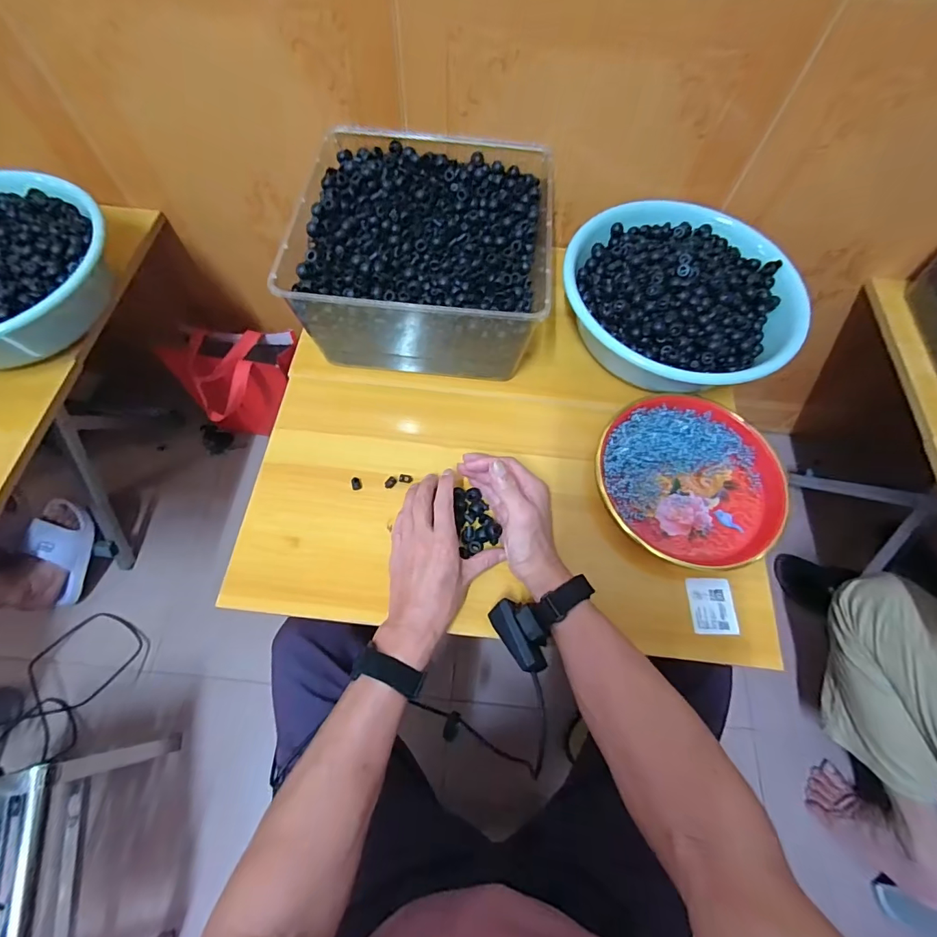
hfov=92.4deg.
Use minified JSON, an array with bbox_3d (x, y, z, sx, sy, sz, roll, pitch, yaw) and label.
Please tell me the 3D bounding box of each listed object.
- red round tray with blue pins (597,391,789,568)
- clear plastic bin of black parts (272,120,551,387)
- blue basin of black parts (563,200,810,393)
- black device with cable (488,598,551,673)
[{"bbox_3d":[0.266,0.009,0.548,0.215,0.035,0.203,1,66,-2],"label":"red round tray with blue pins"},{"bbox_3d":[-0.050,-0.265,0.572,0.284,0.129,0.267,5,66,0],"label":"clear plastic bin of black parts"},{"bbox_3d":[0.271,-0.225,0.594,0.289,0.087,0.272,1,66,-2],"label":"blue basin of black parts"},{"bbox_3d":[0.053,0.163,0.444,0.036,0.030,0.072,-30,71,-14],"label":"black device with cable"}]

